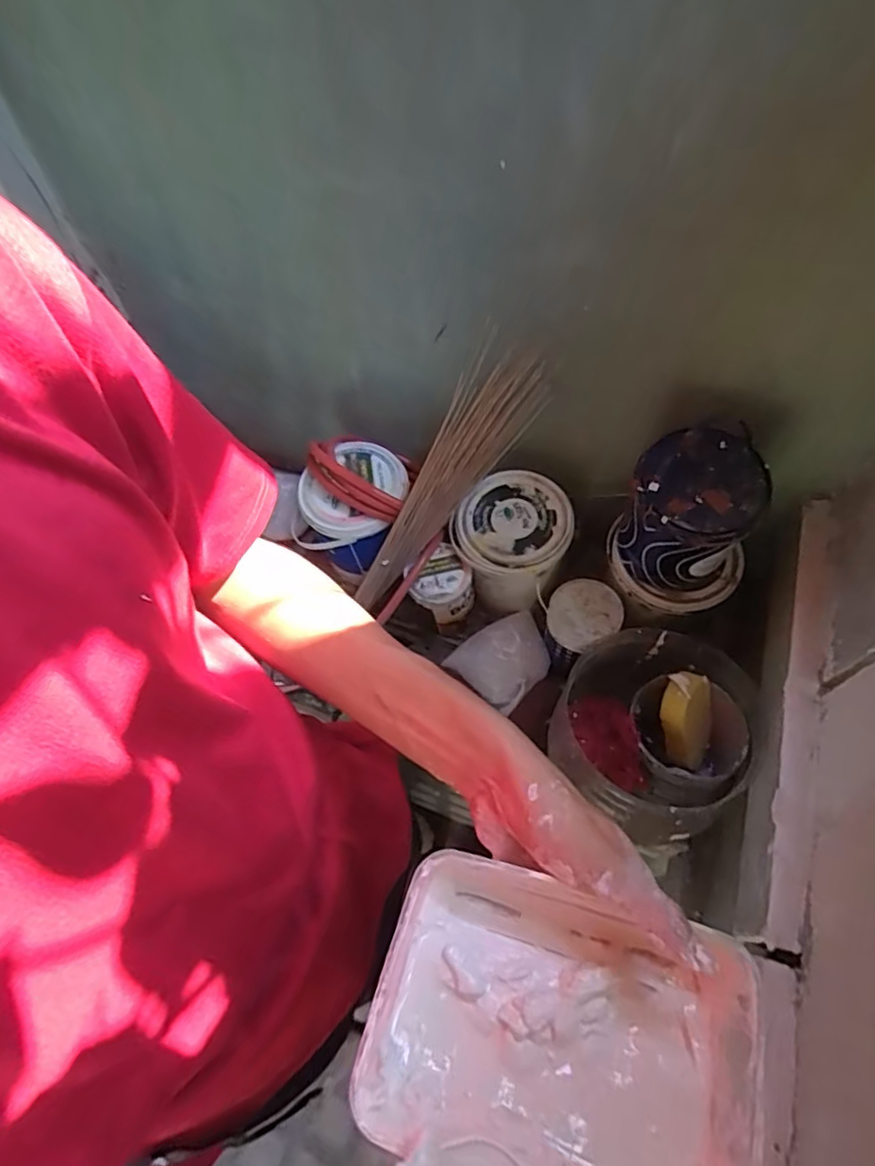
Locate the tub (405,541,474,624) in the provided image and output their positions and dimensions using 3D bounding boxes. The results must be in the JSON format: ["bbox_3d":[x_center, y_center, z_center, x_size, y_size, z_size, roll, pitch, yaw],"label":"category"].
[{"bbox_3d":[0.003,0.010,0.934,0.091,0.086,0.095,-1,59,2],"label":"tub"}]

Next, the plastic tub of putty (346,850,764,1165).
[{"bbox_3d":[0.056,0.206,0.271,0.165,0.051,0.112,12,60,10],"label":"plastic tub of putty"}]

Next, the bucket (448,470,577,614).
[{"bbox_3d":[0.123,-0.049,0.978,0.164,0.201,0.173,-1,59,2],"label":"bucket"}]

